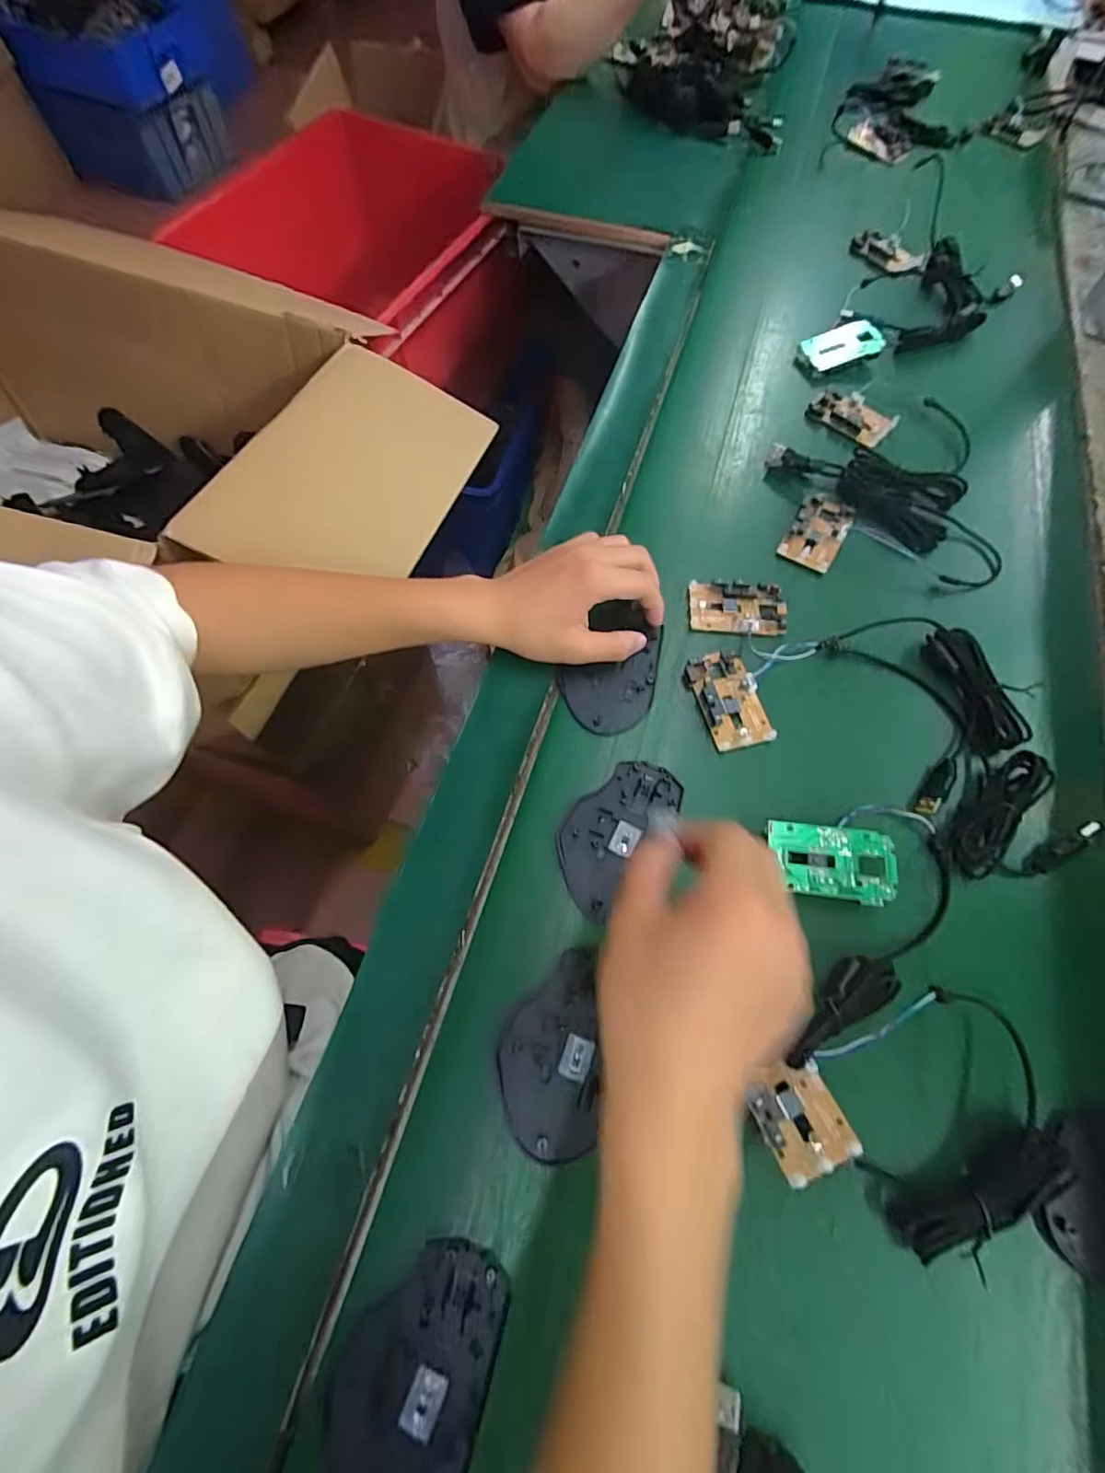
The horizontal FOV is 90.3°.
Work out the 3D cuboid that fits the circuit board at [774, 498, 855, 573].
[{"bbox_3d":[0.232,-0.179,0.481,0.045,0.012,0.078,29,69,10],"label":"circuit board"}]

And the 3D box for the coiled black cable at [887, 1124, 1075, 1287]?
[{"bbox_3d":[0.228,0.244,0.291,0.096,0.019,0.030,-23,69,-11],"label":"coiled black cable"}]

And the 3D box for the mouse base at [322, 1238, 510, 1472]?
[{"bbox_3d":[-0.068,0.310,0.262,0.070,0.008,0.111,17,67,6],"label":"mouse base"}]

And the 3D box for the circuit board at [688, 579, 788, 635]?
[{"bbox_3d":[0.149,-0.104,0.446,0.076,0.013,0.046,5,67,1],"label":"circuit board"}]

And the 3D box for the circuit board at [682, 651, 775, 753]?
[{"bbox_3d":[0.131,-0.028,0.409,0.045,0.015,0.076,-14,68,-8],"label":"circuit board"}]

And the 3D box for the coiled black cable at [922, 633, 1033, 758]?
[{"bbox_3d":[0.318,-0.036,0.416,0.030,0.026,0.098,-10,67,-6],"label":"coiled black cable"}]

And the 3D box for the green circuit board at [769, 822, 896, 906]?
[{"bbox_3d":[0.180,0.081,0.356,0.076,0.006,0.046,5,71,7],"label":"green circuit board"}]

